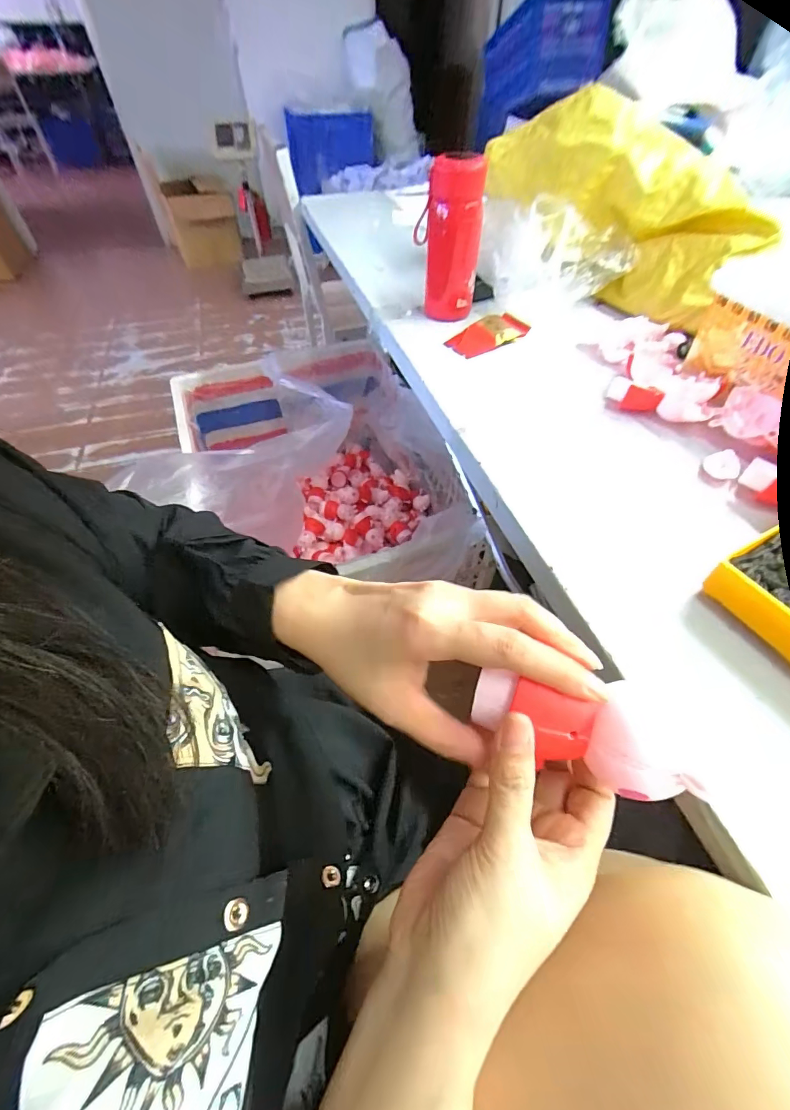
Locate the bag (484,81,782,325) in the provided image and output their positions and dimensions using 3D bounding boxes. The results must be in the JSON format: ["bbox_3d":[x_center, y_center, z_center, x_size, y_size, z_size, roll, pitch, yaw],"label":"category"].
[{"bbox_3d":[0.329,-0.525,0.626,0.162,0.162,0.410,-36,78,-25],"label":"bag"}]

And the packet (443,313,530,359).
[{"bbox_3d":[0.130,-0.311,0.595,0.115,0.019,0.055,-28,57,-21],"label":"packet"}]

